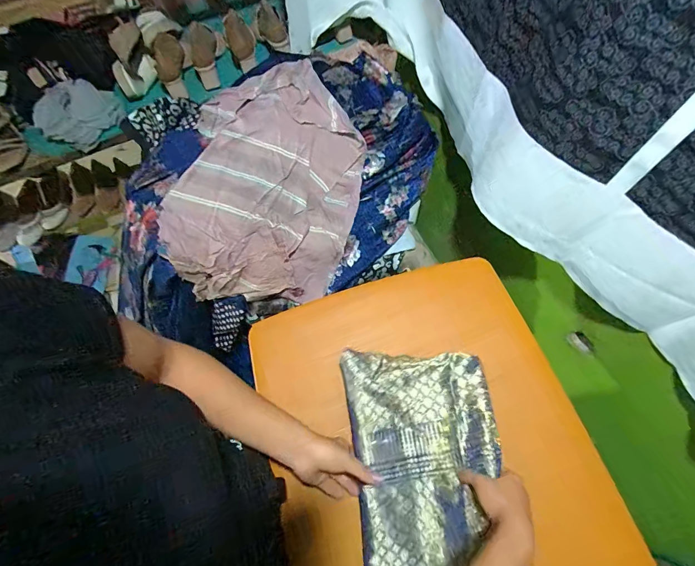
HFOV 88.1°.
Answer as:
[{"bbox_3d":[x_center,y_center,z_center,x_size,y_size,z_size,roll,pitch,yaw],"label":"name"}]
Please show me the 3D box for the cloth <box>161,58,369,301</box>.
[{"bbox_3d":[-0.181,-0.228,0.801,0.405,0.178,0.526,13,69,7],"label":"cloth"}]

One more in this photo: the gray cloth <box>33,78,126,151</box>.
[{"bbox_3d":[-0.710,-0.446,0.946,0.173,0.039,0.191,41,83,-1],"label":"gray cloth"}]

